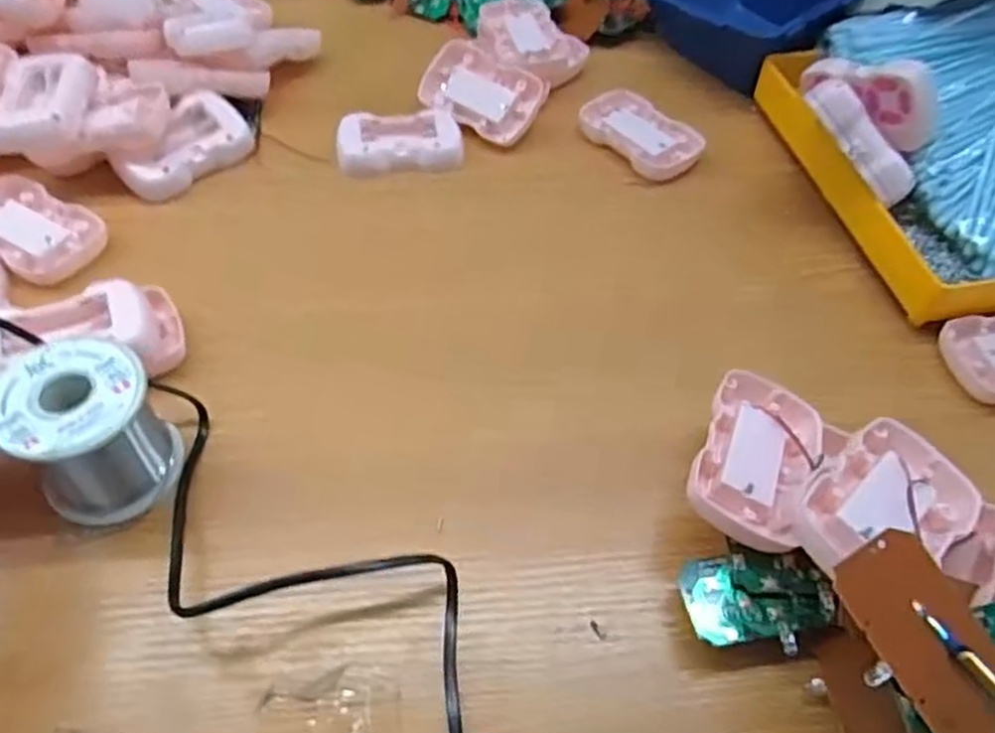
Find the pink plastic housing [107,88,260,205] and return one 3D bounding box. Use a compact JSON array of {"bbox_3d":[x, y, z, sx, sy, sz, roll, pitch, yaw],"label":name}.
[{"bbox_3d":[-0.208,-0.144,0.484,0.048,0.022,0.088,44,64,1],"label":"pink plastic housing"}]

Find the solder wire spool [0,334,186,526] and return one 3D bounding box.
[{"bbox_3d":[-0.184,0.030,0.332,0.059,0.067,0.060,2,53,-2],"label":"solder wire spool"}]

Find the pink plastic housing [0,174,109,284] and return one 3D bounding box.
[{"bbox_3d":[-0.285,-0.086,0.439,0.097,0.011,0.056,30,57,17],"label":"pink plastic housing"}]

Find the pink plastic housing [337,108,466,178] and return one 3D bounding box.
[{"bbox_3d":[-0.068,-0.157,0.512,0.085,0.022,0.048,-3,54,-6],"label":"pink plastic housing"}]

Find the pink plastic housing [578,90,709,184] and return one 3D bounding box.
[{"bbox_3d":[0.104,-0.169,0.529,0.056,0.011,0.090,-36,63,-26],"label":"pink plastic housing"}]

